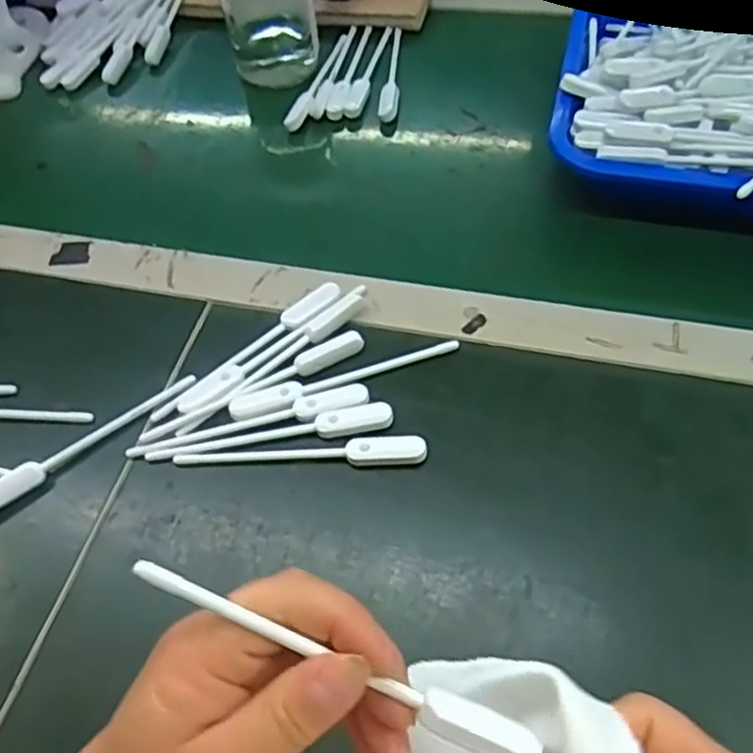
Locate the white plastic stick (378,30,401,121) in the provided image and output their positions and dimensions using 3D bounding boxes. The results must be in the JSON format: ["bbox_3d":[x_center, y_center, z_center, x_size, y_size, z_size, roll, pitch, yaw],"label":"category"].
[{"bbox_3d":[0.015,-0.262,0.611,0.015,0.005,0.129,3,56,7],"label":"white plastic stick"}]

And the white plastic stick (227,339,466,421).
[{"bbox_3d":[-0.017,0.001,0.423,0.141,0.007,0.017,-17,56,-7],"label":"white plastic stick"}]

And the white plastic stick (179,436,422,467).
[{"bbox_3d":[-0.043,0.044,0.399,0.141,0.009,0.015,-2,56,3],"label":"white plastic stick"}]

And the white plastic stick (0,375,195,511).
[{"bbox_3d":[-0.169,0.037,0.410,0.139,0.018,0.012,-35,60,-18],"label":"white plastic stick"}]

